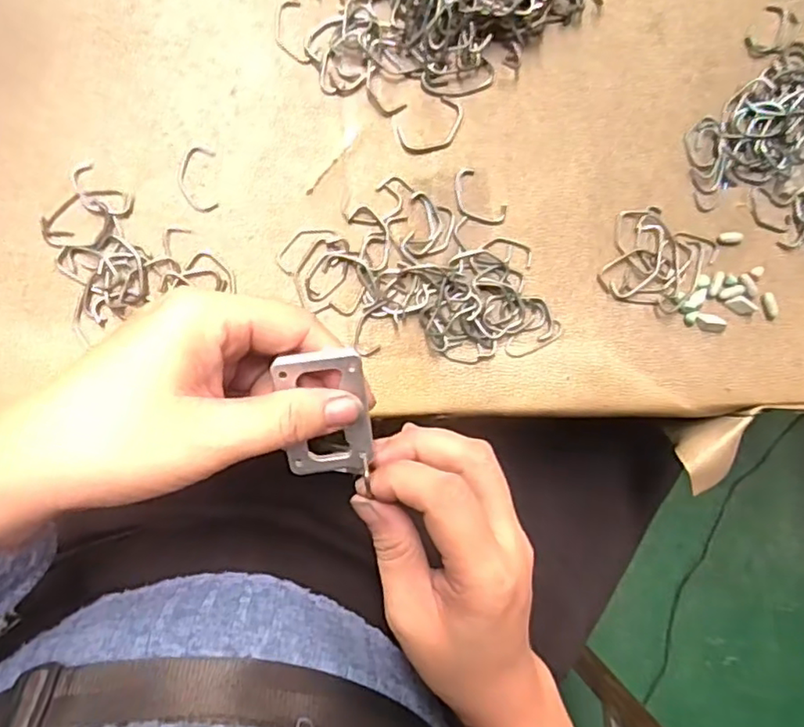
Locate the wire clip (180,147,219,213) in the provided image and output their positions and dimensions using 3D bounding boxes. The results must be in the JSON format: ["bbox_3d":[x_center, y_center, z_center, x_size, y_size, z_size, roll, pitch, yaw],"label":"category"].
[{"bbox_3d":[-0.099,-0.089,0.300,0.017,0.004,0.031,-5,93,-8],"label":"wire clip"}]

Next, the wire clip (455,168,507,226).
[{"bbox_3d":[0.039,-0.084,0.321,0.034,0.004,0.020,45,86,-8],"label":"wire clip"}]

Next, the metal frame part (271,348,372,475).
[{"bbox_3d":[-0.029,0.020,0.235,0.033,0.005,0.052,-6,118,-4],"label":"metal frame part"}]

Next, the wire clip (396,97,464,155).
[{"bbox_3d":[0.016,-0.120,0.317,0.037,0.004,0.022,-36,97,-5],"label":"wire clip"}]

